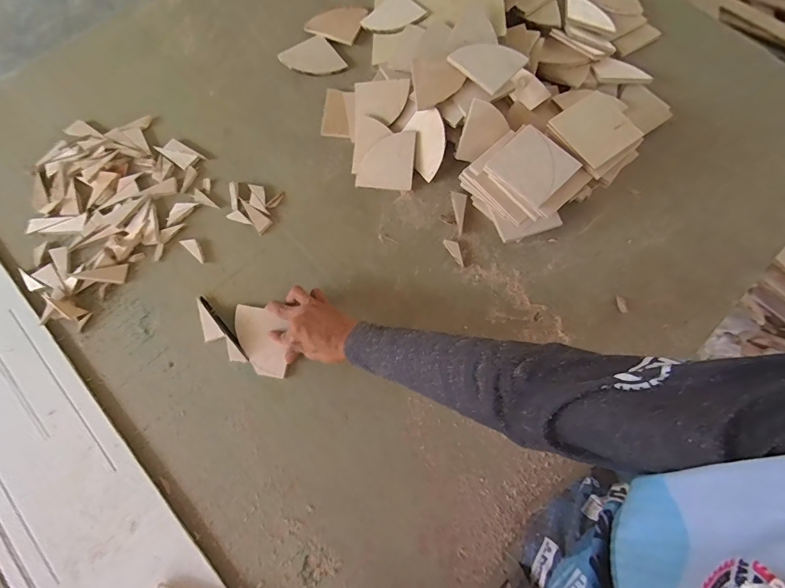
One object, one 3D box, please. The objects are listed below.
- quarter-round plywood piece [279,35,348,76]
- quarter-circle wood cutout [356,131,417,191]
[{"bbox_3d":[-0.156,-0.460,0.773,0.099,0.006,0.102,-36,77,-12],"label":"quarter-round plywood piece"},{"bbox_3d":[-0.011,-0.235,0.692,0.097,0.007,0.096,6,101,7],"label":"quarter-circle wood cutout"}]

